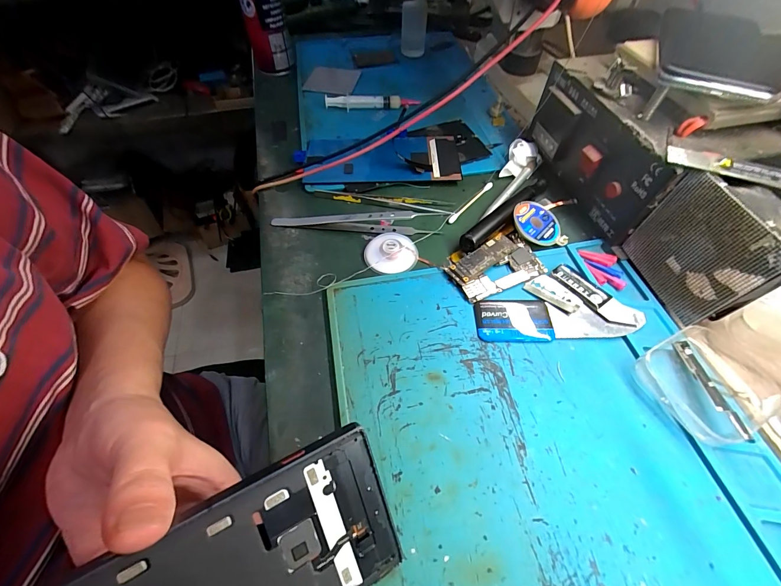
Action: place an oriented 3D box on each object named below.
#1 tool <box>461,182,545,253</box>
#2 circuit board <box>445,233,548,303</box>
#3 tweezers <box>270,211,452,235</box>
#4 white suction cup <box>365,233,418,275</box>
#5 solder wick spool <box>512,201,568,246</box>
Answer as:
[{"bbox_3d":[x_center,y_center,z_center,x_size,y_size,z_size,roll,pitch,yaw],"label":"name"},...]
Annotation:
[{"bbox_3d":[0.106,-0.074,0.300,0.116,0.012,0.015,-38,63,-22],"label":"tool"},{"bbox_3d":[0.085,-0.022,0.274,0.073,0.008,0.042,-21,58,-13],"label":"circuit board"},{"bbox_3d":[-0.029,-0.065,0.298,0.154,0.018,0.024,-2,56,0],"label":"tweezers"},{"bbox_3d":[0.000,-0.035,0.285,0.044,0.008,0.040,-1,56,1],"label":"white suction cup"},{"bbox_3d":[0.129,-0.062,0.294,0.045,0.004,0.044,-2,68,-16],"label":"solder wick spool"}]

